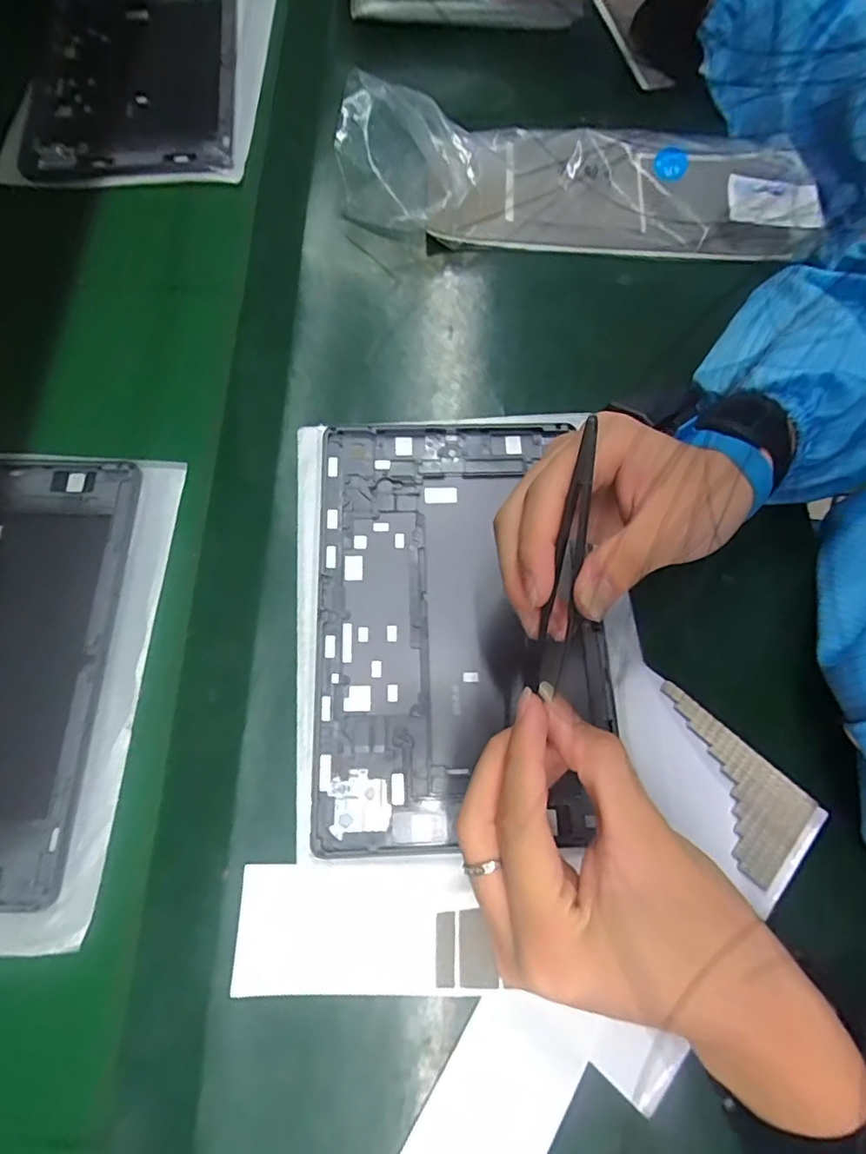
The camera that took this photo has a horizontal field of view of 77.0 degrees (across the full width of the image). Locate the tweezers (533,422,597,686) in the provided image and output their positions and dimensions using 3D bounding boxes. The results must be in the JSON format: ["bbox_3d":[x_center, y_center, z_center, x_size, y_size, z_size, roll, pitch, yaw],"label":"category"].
[{"bbox_3d":[0.059,-0.008,0.232,0.016,0.009,0.114,9,99,2],"label":"tweezers"}]

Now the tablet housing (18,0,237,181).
[{"bbox_3d":[-0.247,-0.422,0.451,0.164,0.009,0.236,-4,73,-2],"label":"tablet housing"}]

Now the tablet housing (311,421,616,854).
[{"bbox_3d":[0.013,0.019,0.322,0.161,0.010,0.247,-3,73,-2],"label":"tablet housing"}]

